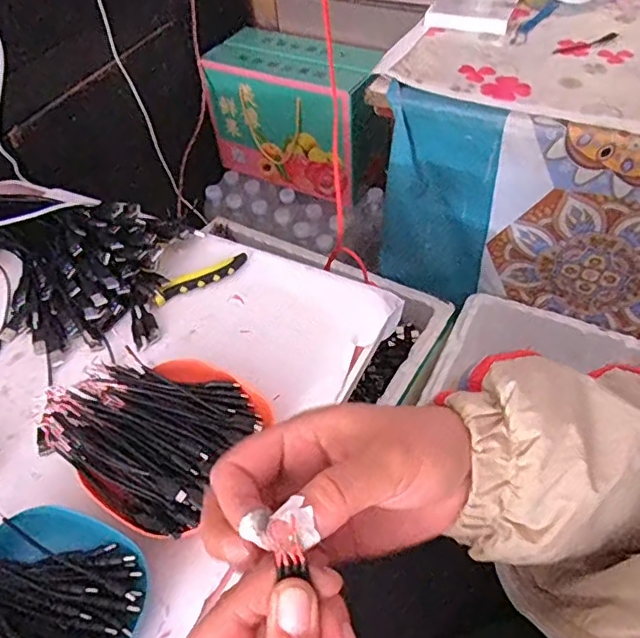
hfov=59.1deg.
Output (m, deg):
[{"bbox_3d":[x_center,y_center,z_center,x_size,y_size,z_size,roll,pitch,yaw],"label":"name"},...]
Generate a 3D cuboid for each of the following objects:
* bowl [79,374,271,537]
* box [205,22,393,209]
[{"bbox_3d":[-0.134,0.092,0.458,0.171,0.048,0.137,19,54,20],"label":"bowl"},{"bbox_3d":[-0.030,-0.395,1.101,0.337,0.236,0.149,23,56,22],"label":"box"}]

